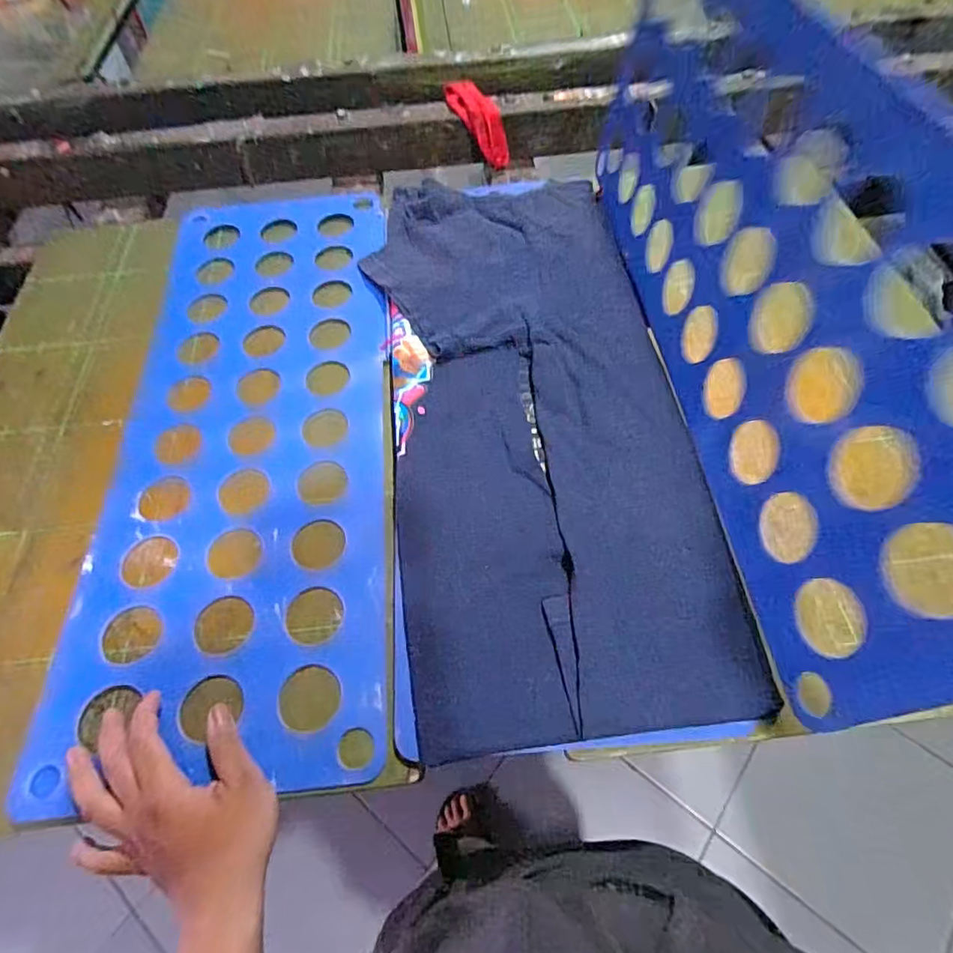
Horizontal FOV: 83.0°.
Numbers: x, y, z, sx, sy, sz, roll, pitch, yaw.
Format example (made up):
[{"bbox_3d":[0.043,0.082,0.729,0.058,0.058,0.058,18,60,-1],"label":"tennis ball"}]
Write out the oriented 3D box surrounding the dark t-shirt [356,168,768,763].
[{"bbox_3d":[0.042,-0.074,0.452,0.220,0.023,0.530,-7,60,-2],"label":"dark t-shirt"}]

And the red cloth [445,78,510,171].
[{"bbox_3d":[0.001,-0.427,0.645,0.053,0.041,0.119,-34,93,-16],"label":"red cloth"}]

